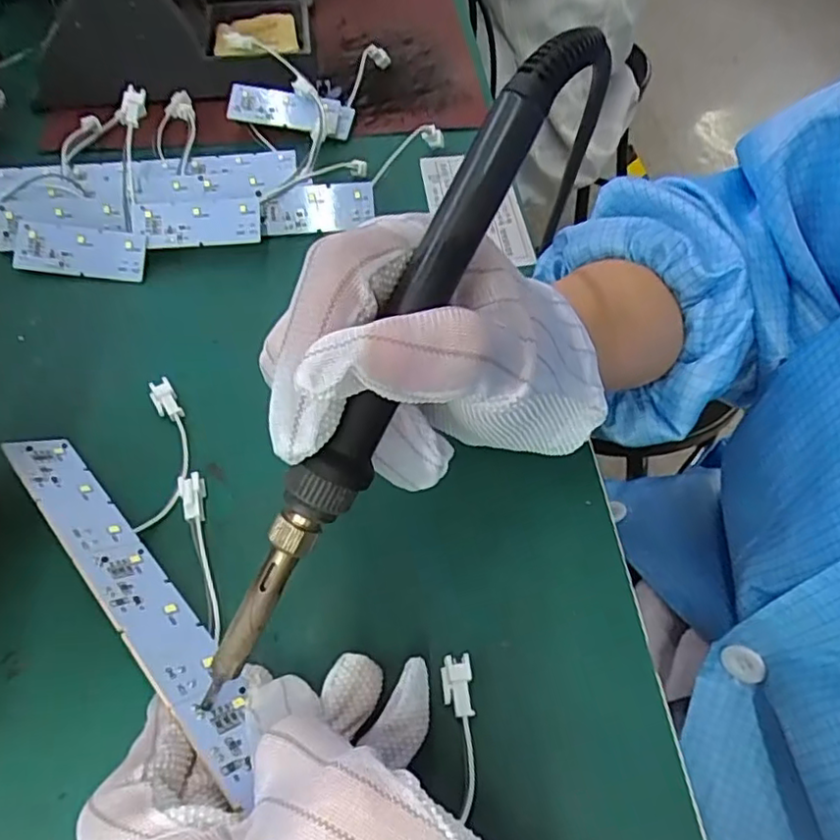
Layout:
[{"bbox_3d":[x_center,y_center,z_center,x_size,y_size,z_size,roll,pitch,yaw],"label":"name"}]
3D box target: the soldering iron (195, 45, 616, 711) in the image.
[{"bbox_3d":[-0.008,-0.012,0.166,0.015,0.019,0.195,31,97,19],"label":"soldering iron"}]

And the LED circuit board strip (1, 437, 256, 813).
[{"bbox_3d":[-0.098,0.053,0.214,0.156,0.004,0.024,39,26,29],"label":"LED circuit board strip"}]

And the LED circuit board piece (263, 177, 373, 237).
[{"bbox_3d":[-0.054,-0.113,0.339,0.058,0.024,0.005,-7,10,-4],"label":"LED circuit board piece"}]

